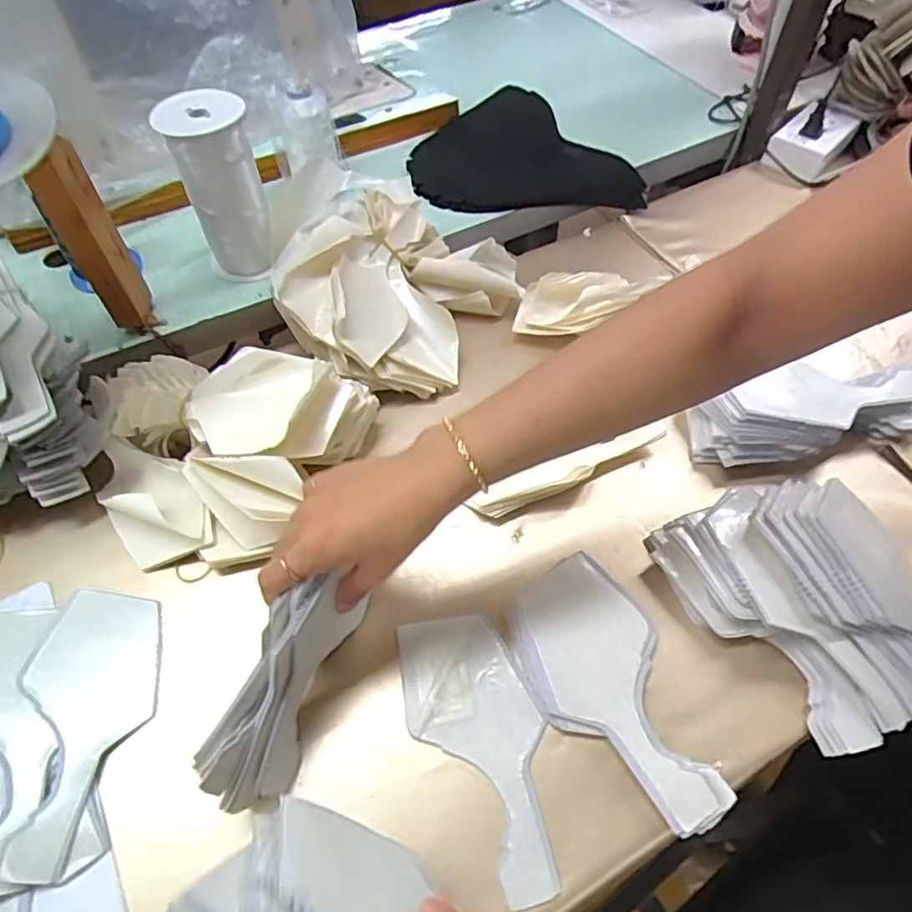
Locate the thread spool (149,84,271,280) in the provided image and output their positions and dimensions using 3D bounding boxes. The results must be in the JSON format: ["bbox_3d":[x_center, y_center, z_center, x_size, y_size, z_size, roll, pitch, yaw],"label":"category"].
[{"bbox_3d":[-0.224,-0.256,0.593,0.070,0.160,0.067,0,57,0],"label":"thread spool"}]

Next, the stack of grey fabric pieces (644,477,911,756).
[{"bbox_3d":[0.269,0.108,0.451,0.165,0.045,0.201,-20,59,-13],"label":"stack of grey fabric pieces"}]

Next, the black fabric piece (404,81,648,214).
[{"bbox_3d":[0.073,-0.389,0.766,0.269,0.046,0.246,0,57,0],"label":"black fabric piece"}]

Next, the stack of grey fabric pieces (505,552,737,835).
[{"bbox_3d":[0.108,0.163,0.433,0.097,0.014,0.189,-21,59,-13],"label":"stack of grey fabric pieces"}]

